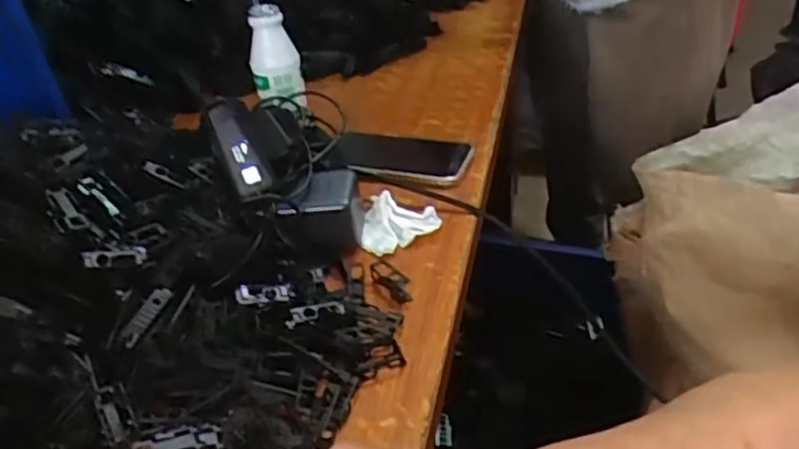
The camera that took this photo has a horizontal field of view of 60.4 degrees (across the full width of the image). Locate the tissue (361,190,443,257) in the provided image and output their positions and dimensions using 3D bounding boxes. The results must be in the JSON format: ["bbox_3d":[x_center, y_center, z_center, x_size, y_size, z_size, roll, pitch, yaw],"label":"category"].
[{"bbox_3d":[-0.001,-0.004,0.581,0.067,0.020,0.067,-1,36,7],"label":"tissue"}]

